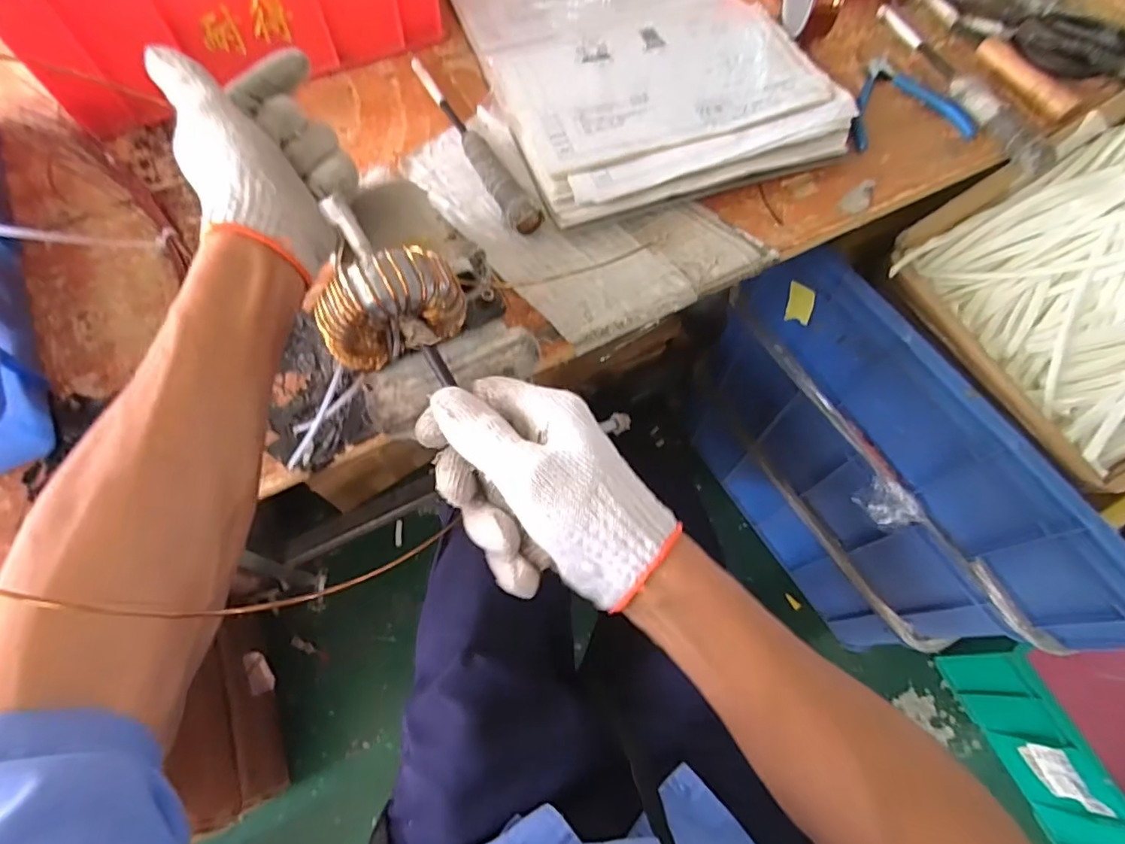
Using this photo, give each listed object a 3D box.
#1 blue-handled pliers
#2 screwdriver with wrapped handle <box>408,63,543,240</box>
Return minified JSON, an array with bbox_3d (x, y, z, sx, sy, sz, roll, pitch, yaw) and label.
[{"bbox_3d":[0.350,-0.340,0.605,0.132,0.019,0.124,-10,67,-6],"label":"blue-handled pliers"},{"bbox_3d":[-0.094,-0.274,0.564,0.028,0.030,0.253,-29,71,-13],"label":"screwdriver with wrapped handle"}]

